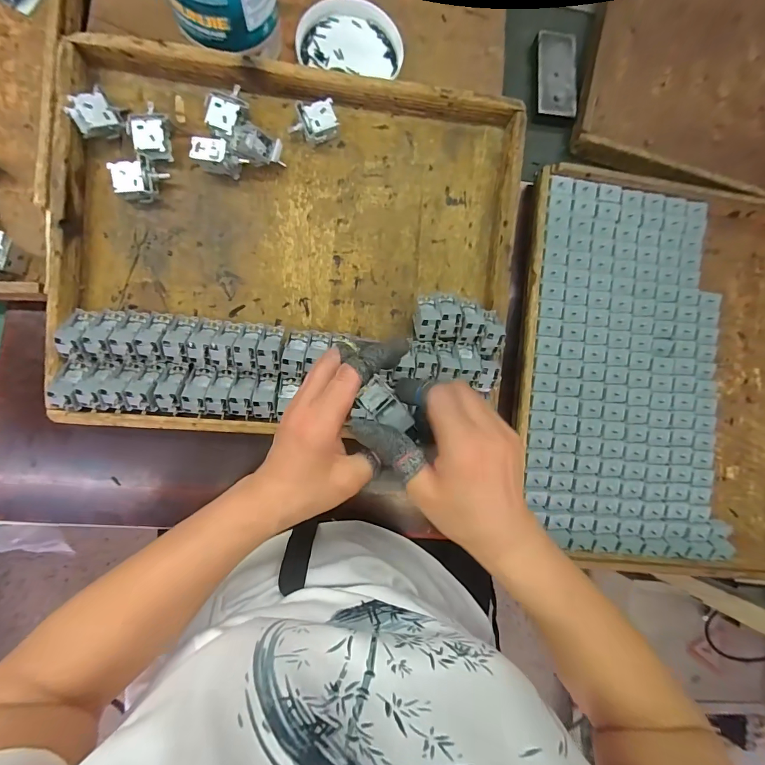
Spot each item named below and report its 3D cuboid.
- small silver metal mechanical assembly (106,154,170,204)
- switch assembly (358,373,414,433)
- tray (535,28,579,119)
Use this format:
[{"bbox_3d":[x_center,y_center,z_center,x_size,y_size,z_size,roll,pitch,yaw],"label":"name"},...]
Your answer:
[{"bbox_3d":[-0.259,-0.217,0.413,0.051,0.025,0.037,-14,88,-8],"label":"small silver metal mechanical assembly"},{"bbox_3d":[0.003,0.018,0.293,0.025,0.019,0.045,-42,92,-7],"label":"switch assembly"},{"bbox_3d":[0.238,-0.424,0.533,0.055,0.018,0.112,1,86,-7],"label":"tray"}]

